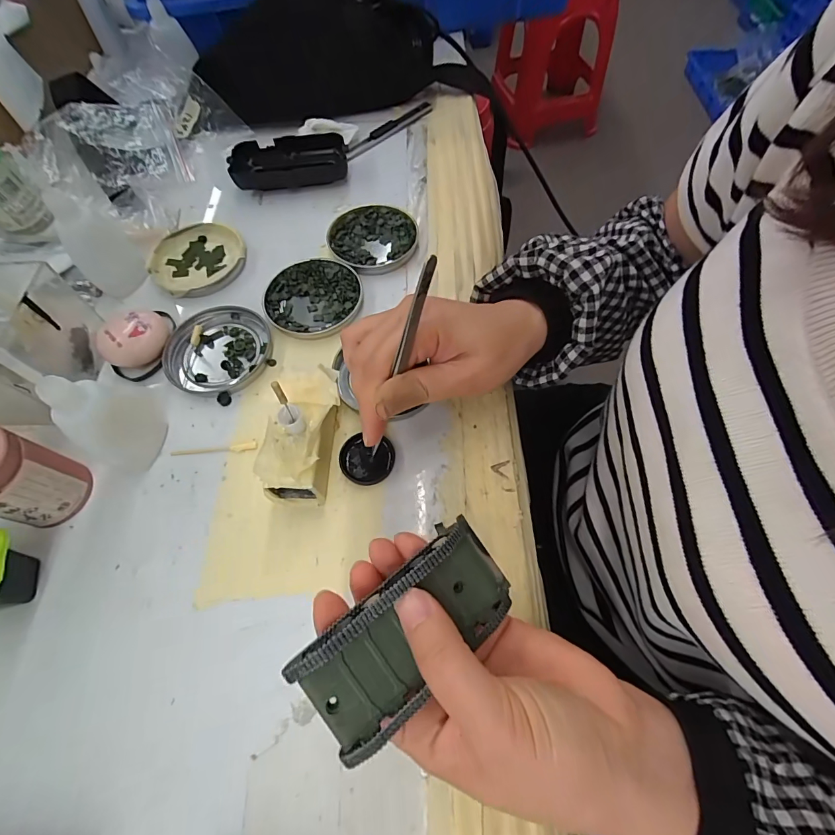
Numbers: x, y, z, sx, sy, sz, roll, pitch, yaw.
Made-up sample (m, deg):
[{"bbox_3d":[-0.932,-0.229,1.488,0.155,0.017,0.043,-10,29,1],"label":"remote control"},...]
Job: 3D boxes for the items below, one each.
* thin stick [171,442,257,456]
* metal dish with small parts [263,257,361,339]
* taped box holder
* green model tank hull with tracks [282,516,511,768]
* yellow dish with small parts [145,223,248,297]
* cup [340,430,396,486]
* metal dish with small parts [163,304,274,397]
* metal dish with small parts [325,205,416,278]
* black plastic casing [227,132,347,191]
[{"bbox_3d":[-0.140,0.022,0.282,0.059,0.004,0.006,-6,64,-1],"label":"thin stick"},{"bbox_3d":[-0.085,-0.098,0.336,0.078,0.009,0.074,-1,64,1],"label":"metal dish with small parts"},{"bbox_3d":[-0.073,0.008,0.267,0.046,0.039,0.093,4,60,4],"label":"taped box holder"},{"bbox_3d":[0.000,0.086,0.170,0.095,0.021,0.043,-35,68,-24],"label":"green model tank hull with tracks"},{"bbox_3d":[-0.193,-0.139,0.361,0.077,0.012,0.079,-1,64,1],"label":"yellow dish with small parts"},{"bbox_3d":[-0.034,0.028,0.273,0.036,0.007,0.031,11,64,7],"label":"cup"},{"bbox_3d":[-0.154,-0.052,0.316,0.074,0.009,0.077,-1,64,1],"label":"metal dish with small parts"},{"bbox_3d":[-0.040,-0.160,0.364,0.076,0.009,0.076,-1,64,1],"label":"metal dish with small parts"},{"bbox_3d":[-0.125,-0.248,0.403,0.107,0.024,0.050,-9,64,-3],"label":"black plastic casing"}]

